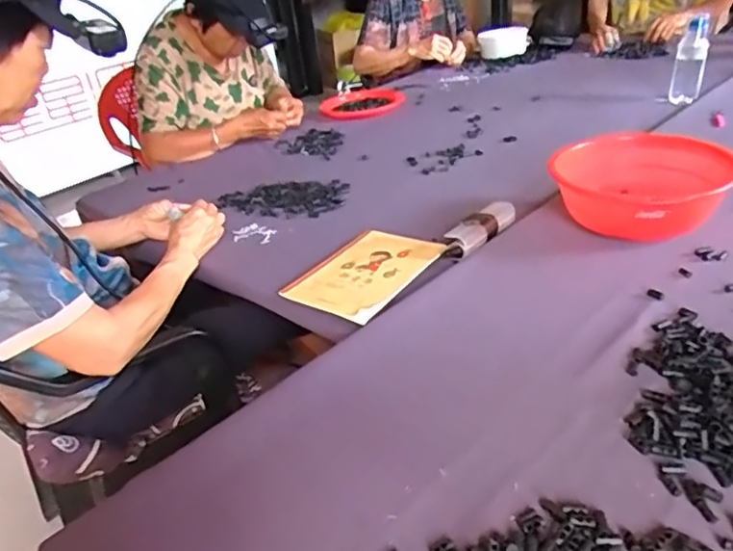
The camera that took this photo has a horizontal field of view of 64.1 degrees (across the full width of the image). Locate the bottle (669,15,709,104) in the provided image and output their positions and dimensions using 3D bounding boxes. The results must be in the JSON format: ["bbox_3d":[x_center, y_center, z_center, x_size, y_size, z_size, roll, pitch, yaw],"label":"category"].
[{"bbox_3d":[0.737,-0.490,1.333,0.066,0.160,0.055,11,34,28],"label":"bottle"}]

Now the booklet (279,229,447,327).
[{"bbox_3d":[-0.006,-0.007,0.823,0.160,0.011,0.217,13,36,36],"label":"booklet"}]

